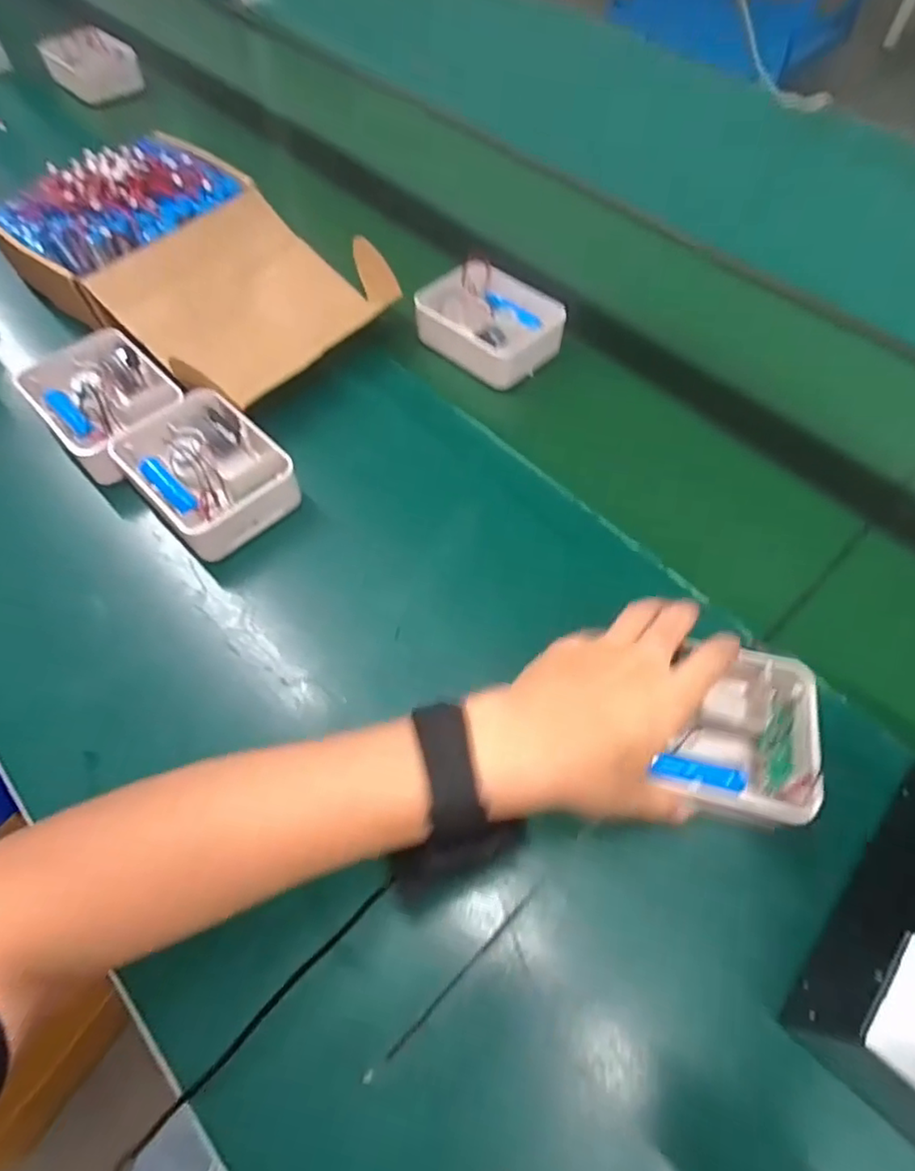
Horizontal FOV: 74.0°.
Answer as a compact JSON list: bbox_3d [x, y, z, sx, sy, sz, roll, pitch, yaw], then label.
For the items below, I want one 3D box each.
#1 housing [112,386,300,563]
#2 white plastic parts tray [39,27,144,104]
[{"bbox_3d":[-0.204,-0.095,0.495,0.106,0.045,0.136,-40,67,-21],"label":"housing"},{"bbox_3d":[-0.536,-0.766,0.894,0.120,0.063,0.070,-25,62,-14],"label":"white plastic parts tray"}]

